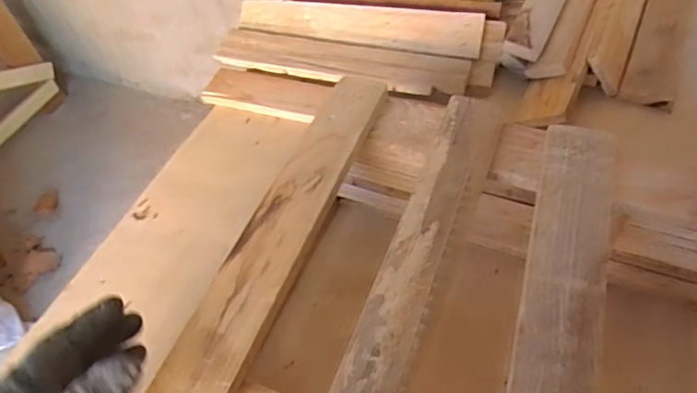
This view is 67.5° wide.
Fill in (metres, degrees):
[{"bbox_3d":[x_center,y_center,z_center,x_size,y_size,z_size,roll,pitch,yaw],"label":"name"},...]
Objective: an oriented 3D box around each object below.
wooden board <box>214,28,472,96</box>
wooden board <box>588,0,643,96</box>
[{"bbox_3d":[-0.011,-0.180,0.703,0.340,0.018,0.074,12,53,16],"label":"wooden board"},{"bbox_3d":[0.378,-0.268,0.703,0.014,0.056,0.332,-20,34,55],"label":"wooden board"}]

